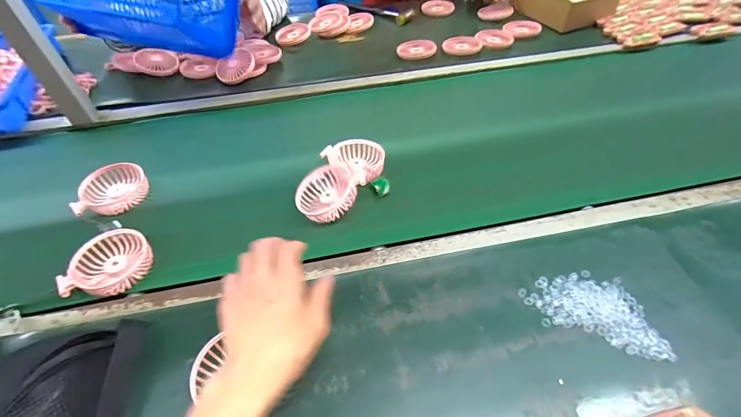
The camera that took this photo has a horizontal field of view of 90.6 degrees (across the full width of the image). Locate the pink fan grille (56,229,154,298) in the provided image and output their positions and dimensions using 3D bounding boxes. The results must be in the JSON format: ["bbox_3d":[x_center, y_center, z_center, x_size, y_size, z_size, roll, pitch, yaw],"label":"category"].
[{"bbox_3d":[-0.339,0.068,0.480,0.093,0.026,0.086,-9,50,-7],"label":"pink fan grille"}]

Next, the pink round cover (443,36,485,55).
[{"bbox_3d":[0.211,-0.376,0.841,0.088,0.016,0.072,15,52,13],"label":"pink round cover"}]

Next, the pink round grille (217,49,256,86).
[{"bbox_3d":[-0.288,-0.303,0.783,0.083,0.020,0.075,-24,66,-9],"label":"pink round grille"}]

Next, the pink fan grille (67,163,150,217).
[{"bbox_3d":[-0.405,-0.029,0.578,0.099,0.036,0.099,-22,53,-17],"label":"pink fan grille"}]

